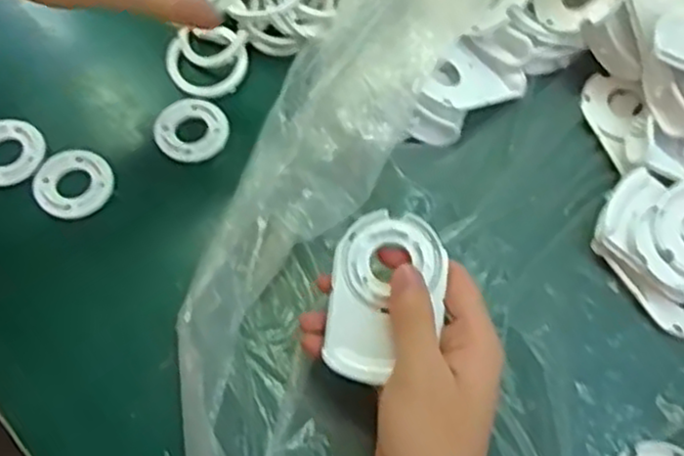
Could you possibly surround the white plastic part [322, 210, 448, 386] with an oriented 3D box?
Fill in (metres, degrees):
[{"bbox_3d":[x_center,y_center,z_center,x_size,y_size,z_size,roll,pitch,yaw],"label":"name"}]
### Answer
[{"bbox_3d":[0.022,0.034,0.362,0.053,0.012,0.083,4,80,10],"label":"white plastic part"}]

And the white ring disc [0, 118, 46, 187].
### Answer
[{"bbox_3d":[-0.204,-0.046,0.436,0.044,0.004,0.042,1,65,-3],"label":"white ring disc"}]

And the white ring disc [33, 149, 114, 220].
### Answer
[{"bbox_3d":[-0.160,-0.027,0.430,0.044,0.007,0.044,1,65,-3],"label":"white ring disc"}]

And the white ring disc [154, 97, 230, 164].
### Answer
[{"bbox_3d":[-0.095,-0.061,0.454,0.044,0.010,0.042,1,65,-3],"label":"white ring disc"}]

